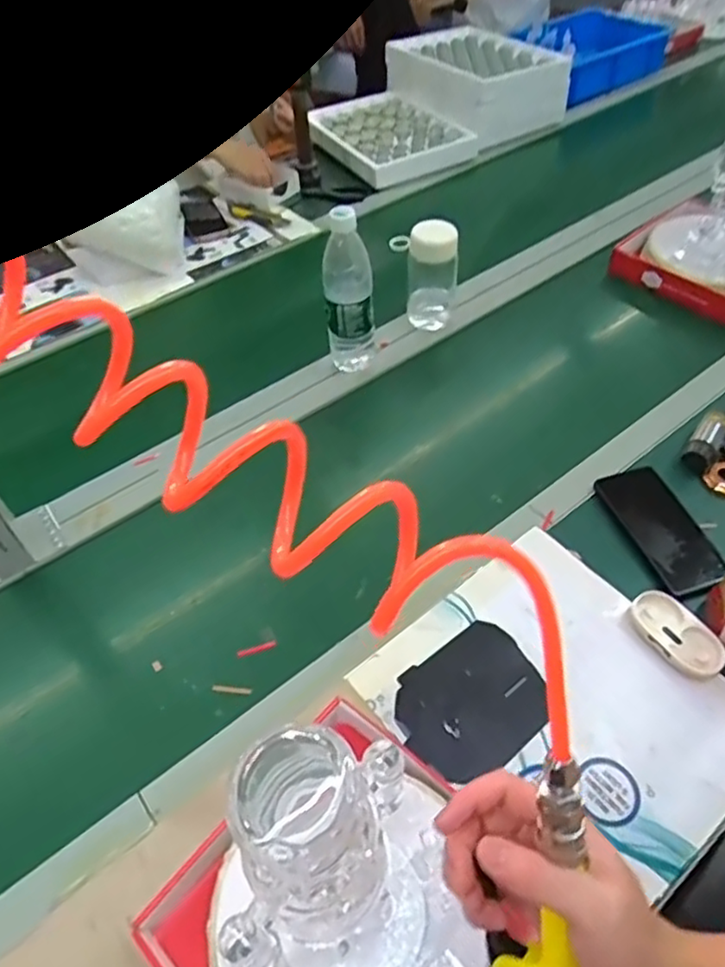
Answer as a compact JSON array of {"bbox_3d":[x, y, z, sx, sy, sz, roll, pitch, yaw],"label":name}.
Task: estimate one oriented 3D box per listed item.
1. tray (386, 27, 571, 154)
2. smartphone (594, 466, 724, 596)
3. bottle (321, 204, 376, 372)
[{"bbox_3d":[0.253,-0.923,1.484,0.274,0.106,0.385,-24,53,-18],"label":"tray"},{"bbox_3d":[0.343,0.047,0.742,0.085,0.011,0.165,-14,50,-14],"label":"smartphone"},{"bbox_3d":[-0.017,-0.250,0.863,0.067,0.203,0.053,-4,49,-2],"label":"bottle"}]

